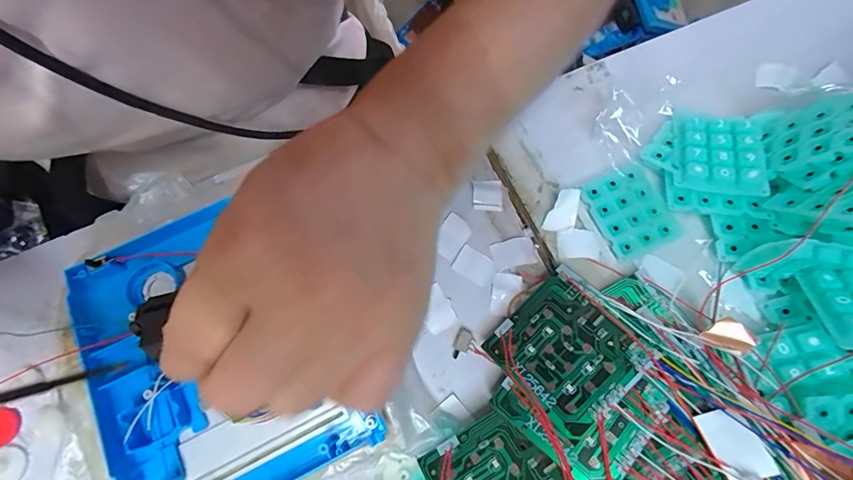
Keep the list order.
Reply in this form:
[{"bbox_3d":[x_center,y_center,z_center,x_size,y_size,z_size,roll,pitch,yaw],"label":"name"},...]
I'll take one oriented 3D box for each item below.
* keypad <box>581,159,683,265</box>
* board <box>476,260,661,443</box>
[{"bbox_3d":[0.135,-0.020,0.260,0.046,0.006,0.059,-24,75,-6],"label":"keypad"},{"bbox_3d":[0.081,0.061,0.226,0.070,0.004,0.070,-44,56,-4],"label":"board"}]

